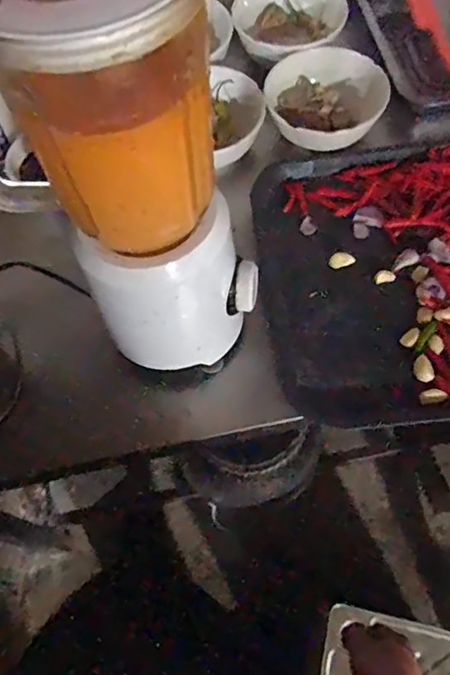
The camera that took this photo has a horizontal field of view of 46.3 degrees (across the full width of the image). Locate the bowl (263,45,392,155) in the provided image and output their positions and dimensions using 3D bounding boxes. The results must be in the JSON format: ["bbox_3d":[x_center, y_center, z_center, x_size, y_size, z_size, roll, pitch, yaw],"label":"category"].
[{"bbox_3d":[0.129,-0.303,0.675,0.148,0.044,0.150,-2,63,3],"label":"bowl"}]

